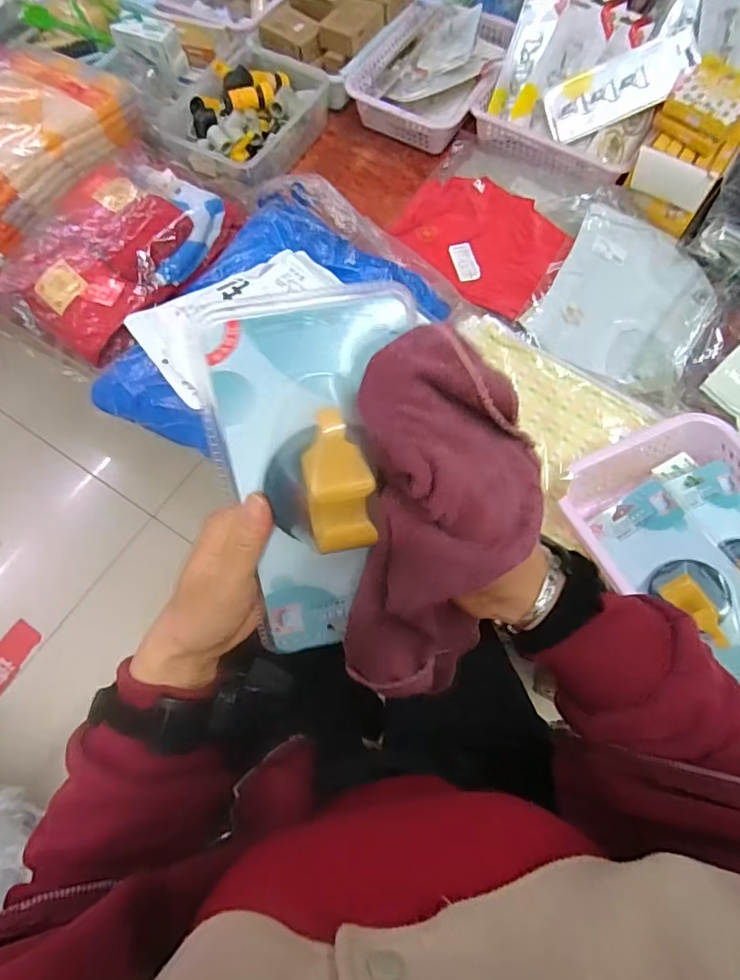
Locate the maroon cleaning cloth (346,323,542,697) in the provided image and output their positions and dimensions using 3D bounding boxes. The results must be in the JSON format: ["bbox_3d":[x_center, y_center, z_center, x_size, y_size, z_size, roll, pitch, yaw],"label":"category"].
[{"bbox_3d":[0.044,0.036,0.303,0.102,0.242,0.071,3,29,1],"label":"maroon cleaning cloth"}]

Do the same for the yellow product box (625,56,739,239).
[{"bbox_3d":[0.498,-0.535,0.820,0.129,0.153,0.152,30,72,11],"label":"yellow product box"}]

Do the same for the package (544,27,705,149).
[{"bbox_3d":[0.402,-0.645,0.842,0.235,0.082,0.024,-21,36,7],"label":"package"}]

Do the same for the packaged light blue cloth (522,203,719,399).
[{"bbox_3d":[0.402,-0.292,0.804,0.264,0.049,0.313,38,73,13],"label":"packaged light blue cloth"}]

